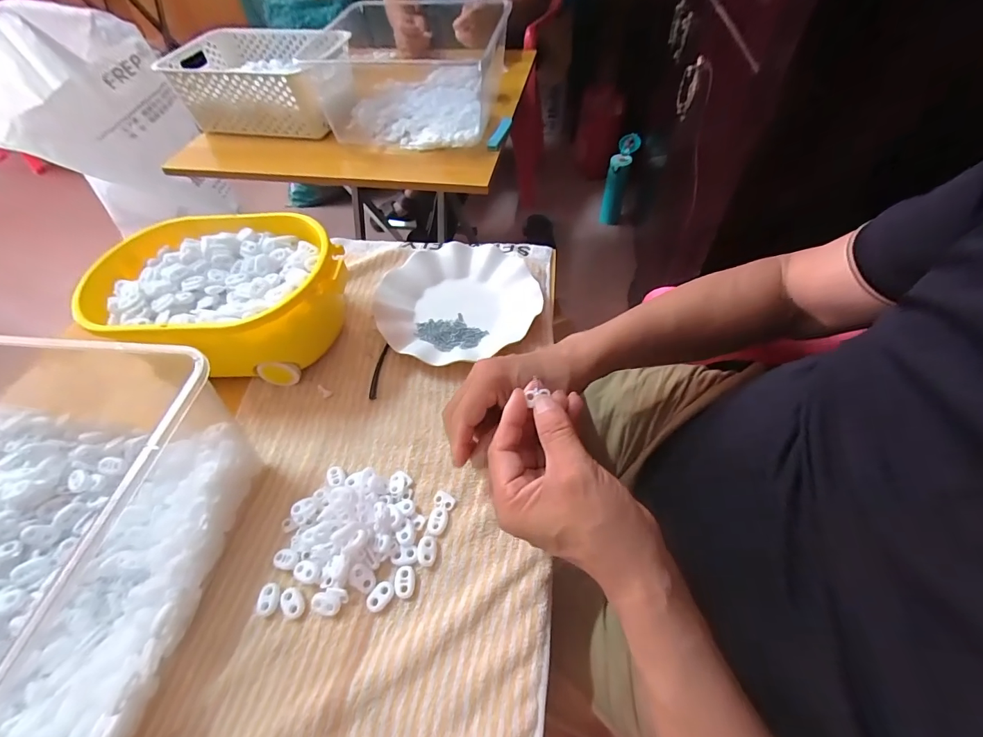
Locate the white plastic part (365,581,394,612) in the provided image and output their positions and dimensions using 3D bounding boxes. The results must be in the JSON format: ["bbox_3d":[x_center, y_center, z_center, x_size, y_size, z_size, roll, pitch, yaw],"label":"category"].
[{"bbox_3d":[-0.085,0.174,0.318,0.014,0.006,0.022,34,64,25],"label":"white plastic part"}]

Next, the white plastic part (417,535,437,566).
[{"bbox_3d":[-0.051,0.146,0.334,0.015,0.004,0.022,5,55,-12],"label":"white plastic part"}]

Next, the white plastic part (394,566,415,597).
[{"bbox_3d":[-0.067,0.165,0.323,0.015,0.007,0.022,-6,54,0],"label":"white plastic part"}]

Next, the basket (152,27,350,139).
[{"bbox_3d":[-0.429,-0.541,0.792,0.299,0.113,0.210,9,56,10],"label":"basket"}]

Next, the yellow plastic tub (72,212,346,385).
[{"bbox_3d":[-0.270,-0.068,0.445,0.248,0.105,0.167,-2,55,2],"label":"yellow plastic tub"}]

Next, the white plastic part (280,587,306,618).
[{"bbox_3d":[-0.152,0.179,0.319,0.015,0.006,0.022,-29,58,-16],"label":"white plastic part"}]

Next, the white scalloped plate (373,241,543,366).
[{"bbox_3d":[-0.040,-0.080,0.485,0.181,0.025,0.176,-2,55,3],"label":"white scalloped plate"}]

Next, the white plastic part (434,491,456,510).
[{"bbox_3d":[-0.041,0.114,0.359,0.020,0.004,0.013,21,59,18],"label":"white plastic part"}]

